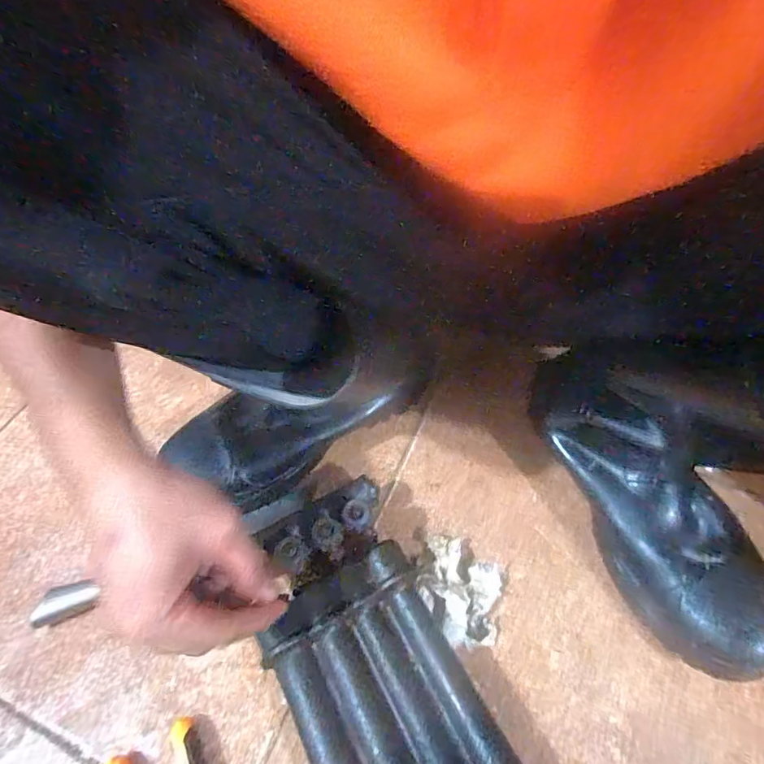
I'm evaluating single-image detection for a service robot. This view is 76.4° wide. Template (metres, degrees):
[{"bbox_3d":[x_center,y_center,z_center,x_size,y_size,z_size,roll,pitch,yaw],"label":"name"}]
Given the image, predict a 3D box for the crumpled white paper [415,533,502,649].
[{"bbox_3d":[0.063,0.169,0.397,0.067,0.028,0.077,11,56,9],"label":"crumpled white paper"}]

